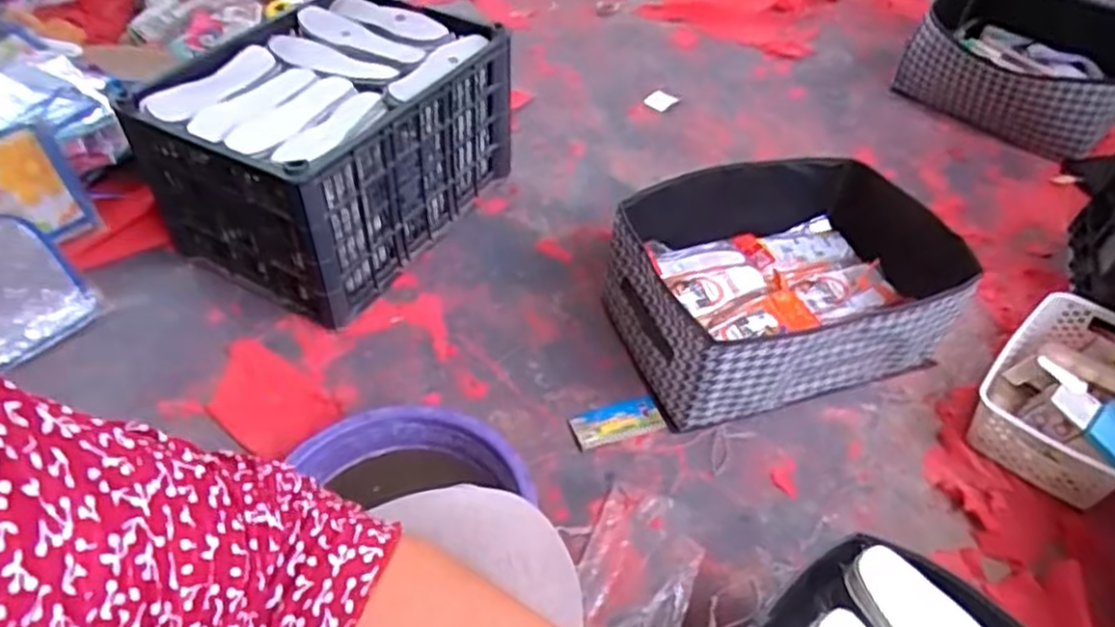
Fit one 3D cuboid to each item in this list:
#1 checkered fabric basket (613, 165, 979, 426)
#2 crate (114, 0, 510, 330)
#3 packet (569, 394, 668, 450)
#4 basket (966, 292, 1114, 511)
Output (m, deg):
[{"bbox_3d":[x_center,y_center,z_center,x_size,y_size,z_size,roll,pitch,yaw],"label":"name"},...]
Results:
[{"bbox_3d":[0.327,-0.045,1.090,0.463,0.178,0.328,-13,48,-15],"label":"checkered fabric basket"},{"bbox_3d":[-0.362,-0.281,1.245,0.391,0.288,0.487,24,50,20],"label":"crate"},{"bbox_3d":[0.080,0.145,1.012,0.120,0.006,0.058,-15,48,-16],"label":"packet"},{"bbox_3d":[0.710,0.104,1.026,0.198,0.089,0.309,36,55,29],"label":"basket"}]

